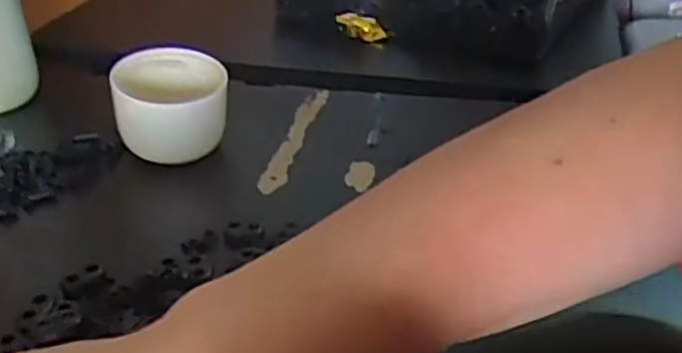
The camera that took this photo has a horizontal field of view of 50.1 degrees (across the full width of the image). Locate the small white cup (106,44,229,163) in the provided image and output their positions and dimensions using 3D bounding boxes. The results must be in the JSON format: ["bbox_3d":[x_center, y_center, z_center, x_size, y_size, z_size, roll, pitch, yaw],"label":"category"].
[{"bbox_3d":[-0.103,-0.043,0.450,0.067,0.050,0.059,-5,32,-5],"label":"small white cup"}]

